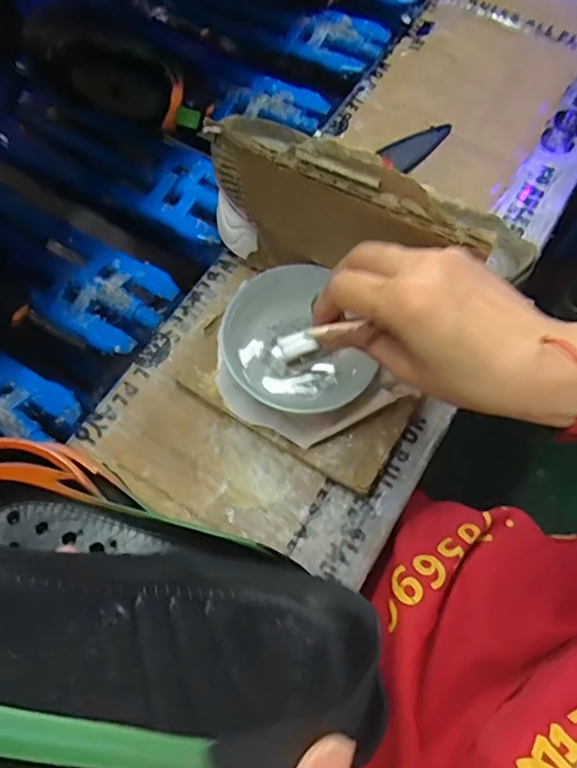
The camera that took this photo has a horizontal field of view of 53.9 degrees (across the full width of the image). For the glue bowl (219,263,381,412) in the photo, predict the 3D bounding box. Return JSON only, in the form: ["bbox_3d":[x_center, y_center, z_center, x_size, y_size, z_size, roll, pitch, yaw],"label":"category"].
[{"bbox_3d":[0.004,-0.024,0.420,0.097,0.067,0.102,0,69,1],"label":"glue bowl"}]

